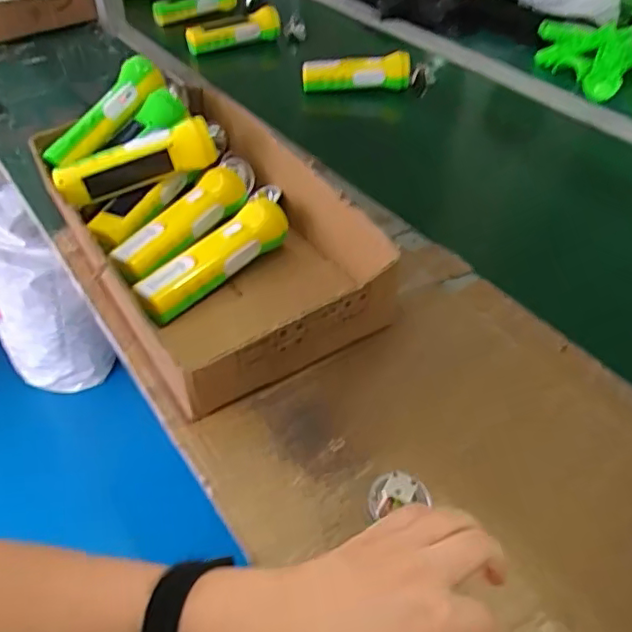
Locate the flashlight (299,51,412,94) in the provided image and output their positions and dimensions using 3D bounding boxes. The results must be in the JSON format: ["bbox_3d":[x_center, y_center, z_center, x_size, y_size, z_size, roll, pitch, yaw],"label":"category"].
[{"bbox_3d":[0.064,-0.384,0.935,0.168,0.048,0.050,4,44,4],"label":"flashlight"}]

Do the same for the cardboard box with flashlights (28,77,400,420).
[{"bbox_3d":[-0.121,-0.100,0.595,0.226,0.107,0.401,-26,50,-24],"label":"cardboard box with flashlights"}]

